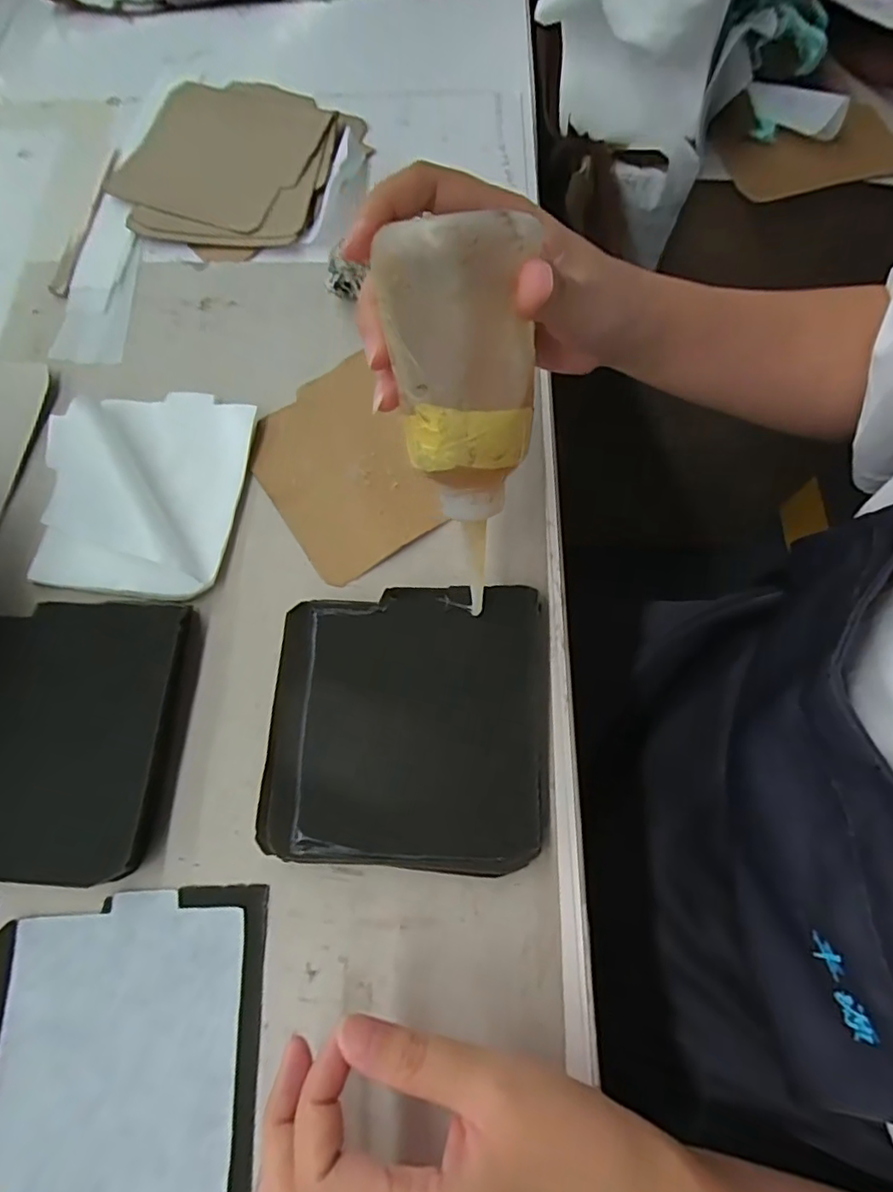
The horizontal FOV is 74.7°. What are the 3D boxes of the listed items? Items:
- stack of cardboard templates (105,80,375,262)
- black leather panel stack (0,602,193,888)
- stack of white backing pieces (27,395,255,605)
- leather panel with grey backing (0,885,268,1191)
[{"bbox_3d":[-0.165,-0.329,0.441,0.173,0.014,0.166,24,73,10],"label":"stack of cardboard templates"},{"bbox_3d":[-0.208,0.069,0.300,0.135,0.019,0.134,1,71,2],"label":"black leather panel stack"},{"bbox_3d":[-0.179,-0.067,0.342,0.109,0.025,0.130,8,71,5],"label":"stack of white backing pieces"},{"bbox_3d":[-0.149,0.206,0.258,0.127,0.004,0.133,-3,71,1],"label":"leather panel with grey backing"}]

